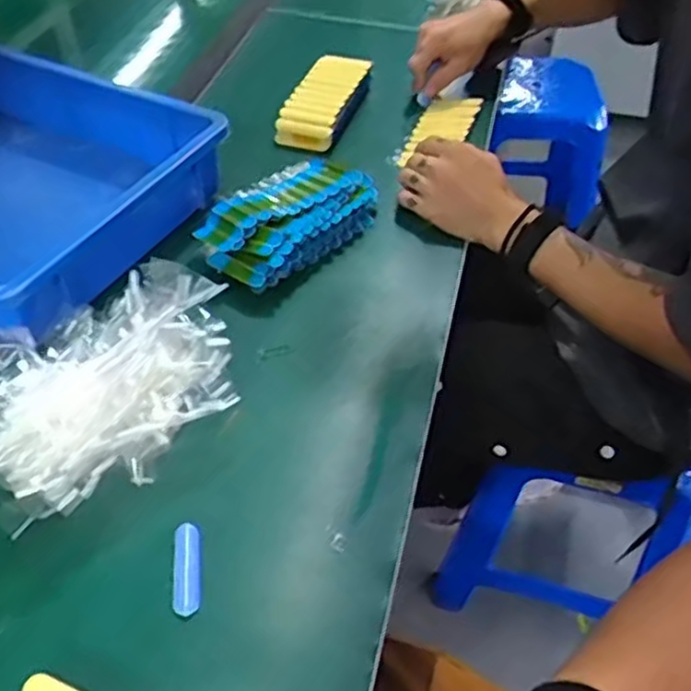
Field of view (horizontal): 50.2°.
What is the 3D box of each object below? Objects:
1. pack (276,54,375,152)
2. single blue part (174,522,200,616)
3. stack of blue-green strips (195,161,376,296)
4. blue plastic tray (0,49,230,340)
[{"bbox_3d":[-0.023,-0.279,0.851,0.074,0.044,0.161,12,49,11],"label":"pack"},{"bbox_3d":[-0.102,0.143,0.476,0.016,0.006,0.061,-6,48,-6],"label":"single blue part"},{"bbox_3d":[-0.058,-0.123,0.698,0.106,0.054,0.184,29,54,24],"label":"stack of blue-green strips"},{"bbox_3d":[-0.369,-0.174,0.716,0.444,0.100,0.286,23,49,19],"label":"blue plastic tray"}]

